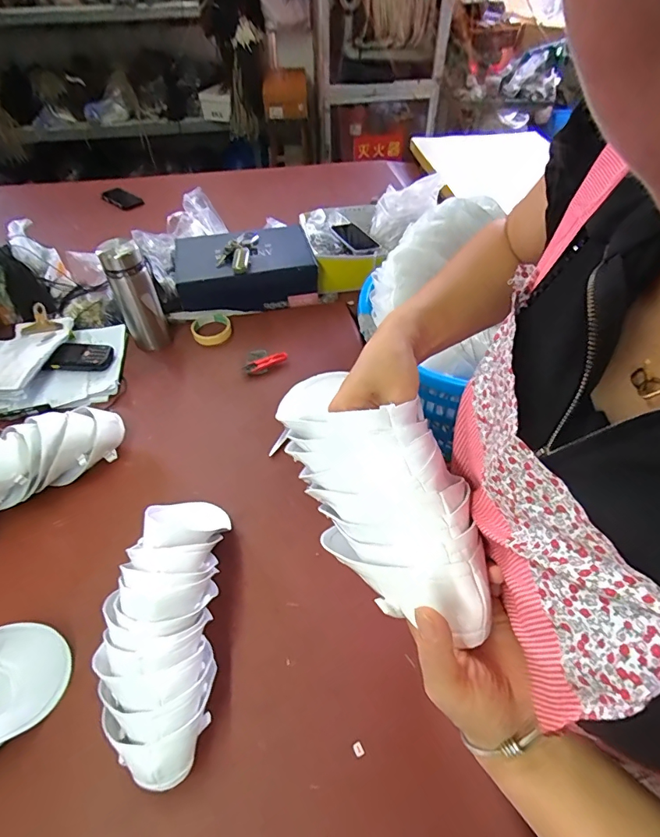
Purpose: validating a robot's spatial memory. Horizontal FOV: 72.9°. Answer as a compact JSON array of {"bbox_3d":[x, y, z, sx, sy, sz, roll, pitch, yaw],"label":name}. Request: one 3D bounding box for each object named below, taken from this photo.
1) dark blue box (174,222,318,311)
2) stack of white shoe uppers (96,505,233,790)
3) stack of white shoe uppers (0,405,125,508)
[{"bbox_3d":[-0.208,-0.371,1.102,0.322,0.121,0.199,-11,49,-9],"label":"dark blue box"},{"bbox_3d":[-0.212,0.237,0.564,0.127,0.104,0.345,-2,48,-2],"label":"stack of white shoe uppers"},{"bbox_3d":[-0.498,0.064,0.744,0.290,0.095,0.115,-23,52,-19],"label":"stack of white shoe uppers"}]

